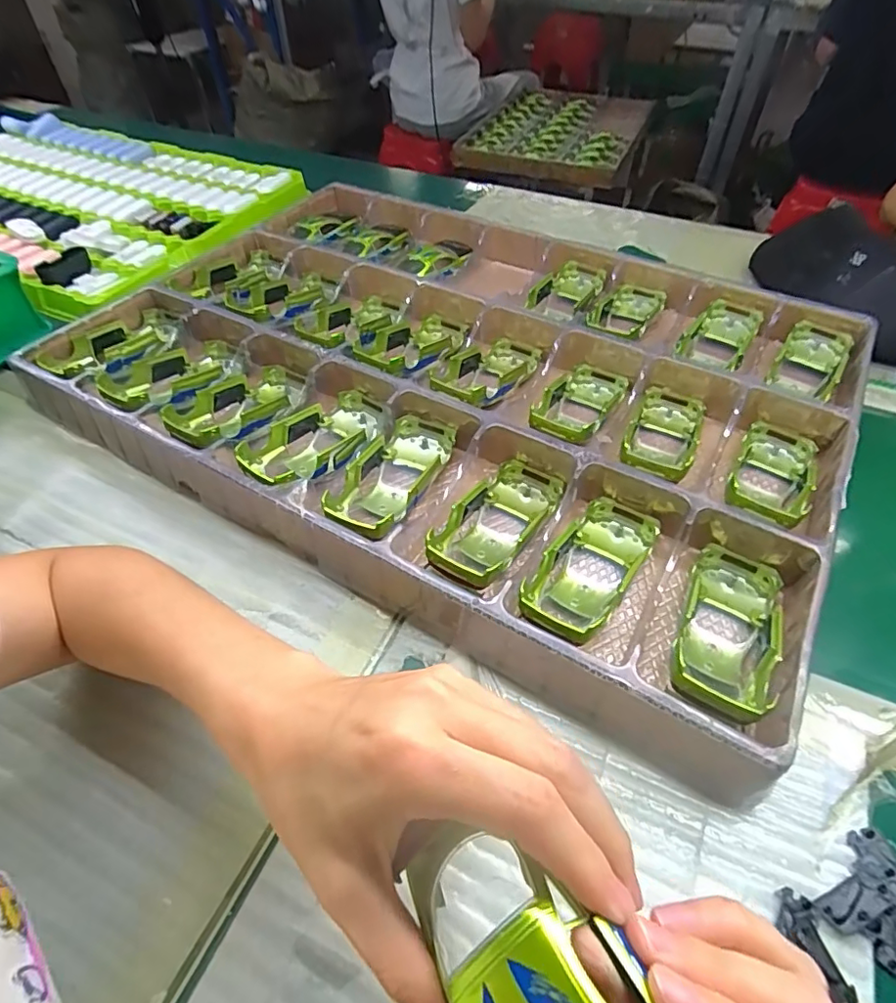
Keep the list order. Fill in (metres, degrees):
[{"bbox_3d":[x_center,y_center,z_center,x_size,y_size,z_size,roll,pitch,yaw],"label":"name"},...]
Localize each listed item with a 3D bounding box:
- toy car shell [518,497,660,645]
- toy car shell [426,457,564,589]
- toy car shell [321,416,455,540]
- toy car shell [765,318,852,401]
[{"bbox_3d":[0.094,0.043,0.363,0.052,0.048,0.134,30,57,22],"label":"toy car shell"},{"bbox_3d":[0.034,0.017,0.391,0.053,0.038,0.133,25,37,19],"label":"toy car shell"},{"bbox_3d":[-0.042,-0.015,0.418,0.057,0.036,0.136,17,40,13],"label":"toy car shell"},{"bbox_3d":[0.343,-0.134,0.517,0.054,0.030,0.077,28,56,20],"label":"toy car shell"}]

